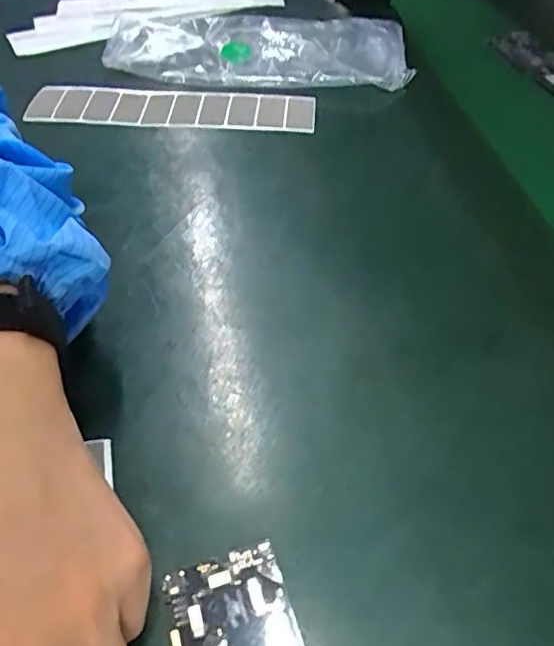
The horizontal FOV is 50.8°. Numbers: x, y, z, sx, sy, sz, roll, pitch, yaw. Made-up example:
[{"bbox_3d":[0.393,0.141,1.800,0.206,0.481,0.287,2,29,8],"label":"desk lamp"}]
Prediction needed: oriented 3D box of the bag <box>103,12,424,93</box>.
[{"bbox_3d":[-0.012,-0.230,0.493,0.244,0.032,0.117,12,49,9],"label":"bag"}]

